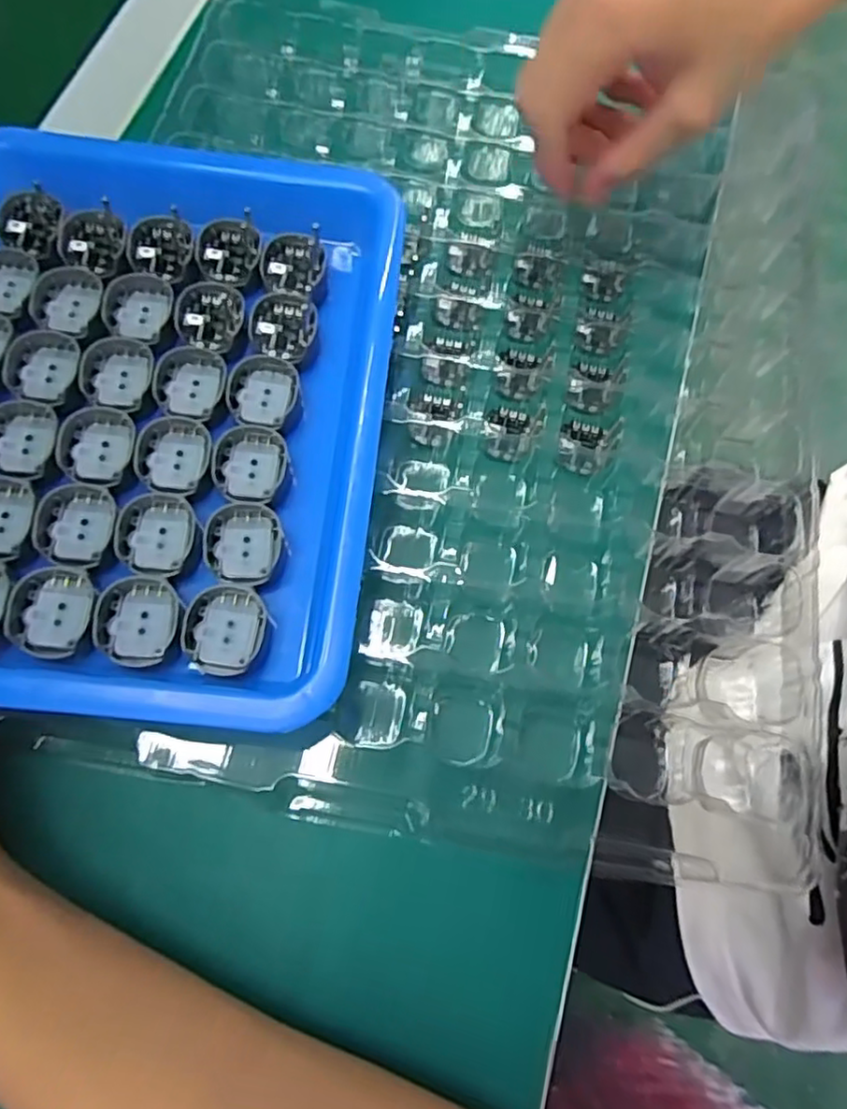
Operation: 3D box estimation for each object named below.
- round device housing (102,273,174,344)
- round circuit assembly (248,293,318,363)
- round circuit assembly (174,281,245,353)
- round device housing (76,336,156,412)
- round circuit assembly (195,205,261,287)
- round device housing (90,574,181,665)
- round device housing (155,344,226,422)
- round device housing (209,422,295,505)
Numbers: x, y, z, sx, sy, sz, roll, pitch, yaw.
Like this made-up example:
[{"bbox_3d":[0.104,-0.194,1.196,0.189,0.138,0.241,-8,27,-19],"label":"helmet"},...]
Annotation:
[{"bbox_3d":[-0.109,-0.093,0.246,0.024,0.007,0.029,-7,71,-3],"label":"round device housing"},{"bbox_3d":[-0.054,-0.087,0.246,0.024,0.004,0.027,10,71,3],"label":"round circuit assembly"},{"bbox_3d":[-0.081,-0.090,0.246,0.024,0.004,0.028,10,71,3],"label":"round circuit assembly"},{"bbox_3d":[-0.112,-0.066,0.237,0.023,0.009,0.028,0,71,-1],"label":"round device housing"},{"bbox_3d":[-0.077,-0.120,0.257,0.024,0.007,0.032,-13,71,-5],"label":"round circuit assembly"},{"bbox_3d":[-0.090,0.020,0.205,0.024,0.005,0.028,-2,71,-1],"label":"round device housing"},{"bbox_3d":[-0.086,-0.064,0.238,0.024,0.008,0.028,14,71,4],"label":"round device housing"},{"bbox_3d":[-0.061,-0.031,0.233,0.025,0.011,0.029,6,71,2],"label":"round device housing"}]

